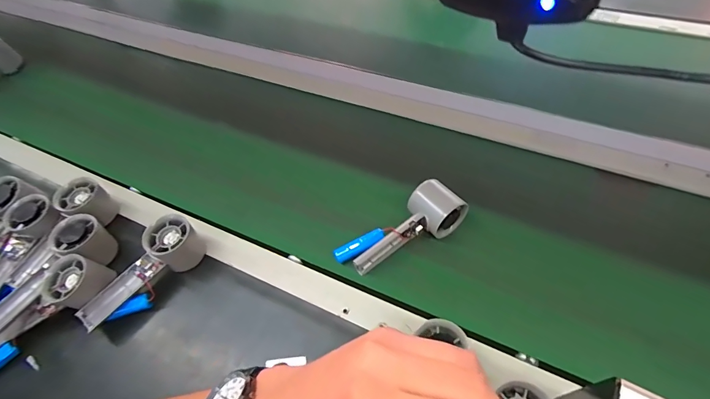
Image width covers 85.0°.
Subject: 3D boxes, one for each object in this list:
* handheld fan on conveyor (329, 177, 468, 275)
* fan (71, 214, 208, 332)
[{"bbox_3d":[0.059,0.041,0.503,0.171,0.055,0.056,-31,57,0],"label":"handheld fan on conveyor"},{"bbox_3d":[-0.263,0.093,0.480,0.050,0.058,0.160,32,64,24],"label":"fan"}]

